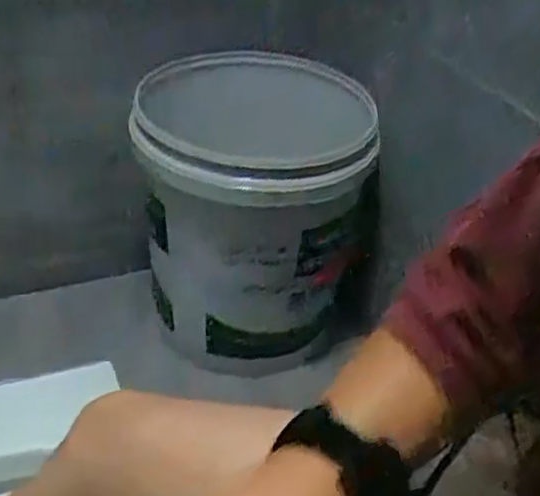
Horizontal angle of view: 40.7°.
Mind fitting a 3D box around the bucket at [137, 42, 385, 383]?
[{"bbox_3d":[-0.024,-0.071,1.137,0.329,0.401,0.393,3,37,-1],"label":"bucket"}]

